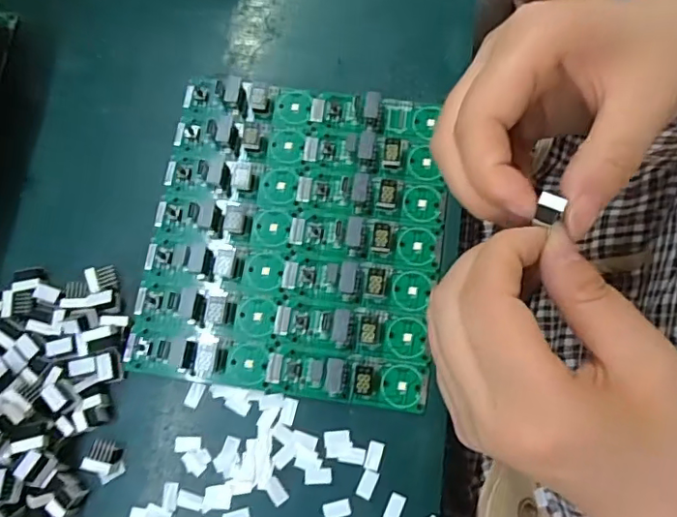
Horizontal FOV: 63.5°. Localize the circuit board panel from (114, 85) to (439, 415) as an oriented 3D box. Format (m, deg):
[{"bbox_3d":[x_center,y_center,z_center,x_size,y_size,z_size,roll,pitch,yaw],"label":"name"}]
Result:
[{"bbox_3d":[-0.020,-0.014,0.259,0.135,0.013,0.148,8,76,3],"label":"circuit board panel"}]

